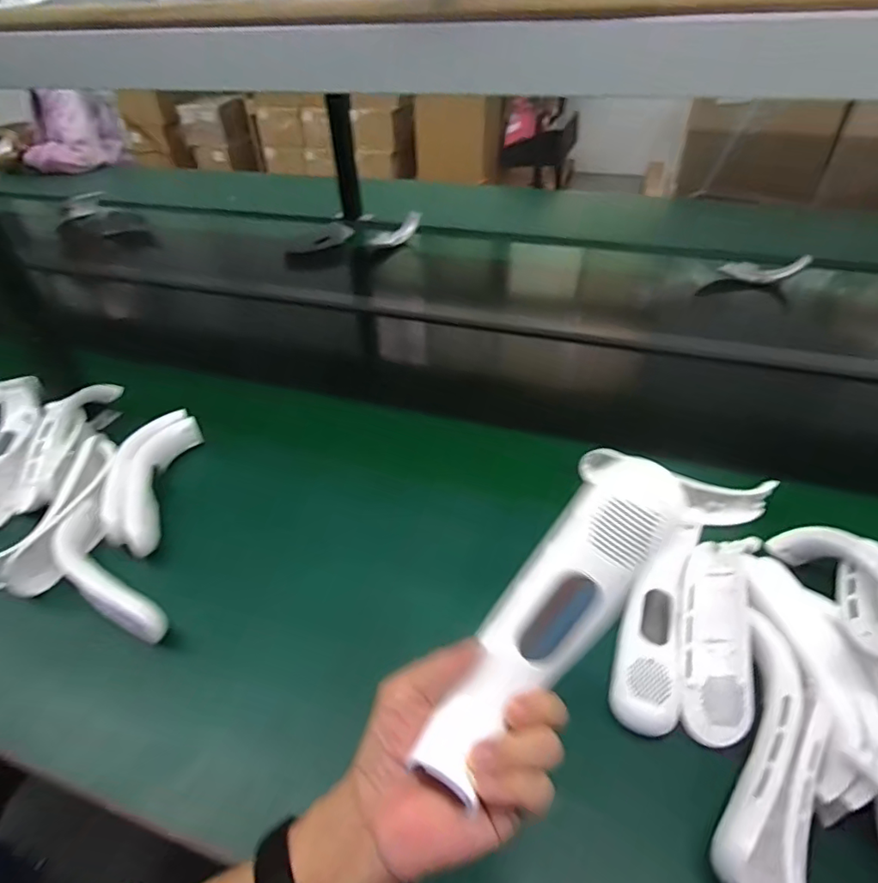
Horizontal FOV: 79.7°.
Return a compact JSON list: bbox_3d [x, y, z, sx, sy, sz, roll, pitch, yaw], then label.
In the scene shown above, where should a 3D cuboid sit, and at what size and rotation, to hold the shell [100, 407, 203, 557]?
[{"bbox_3d":[-0.345,0.042,0.620,0.069,0.041,0.210,-4,41,-2],"label":"shell"}]

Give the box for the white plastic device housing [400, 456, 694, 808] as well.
[{"bbox_3d":[0.058,0.092,0.287,0.052,0.039,0.193,37,90,37],"label":"white plastic device housing"}]

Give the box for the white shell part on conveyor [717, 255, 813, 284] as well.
[{"bbox_3d":[0.651,-0.341,1.056,0.156,0.046,0.026,11,40,40],"label":"white shell part on conveyor"}]

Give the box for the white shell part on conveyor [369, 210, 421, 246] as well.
[{"bbox_3d":[-0.103,-0.515,1.303,0.153,0.042,0.034,-37,50,-14],"label":"white shell part on conveyor"}]

